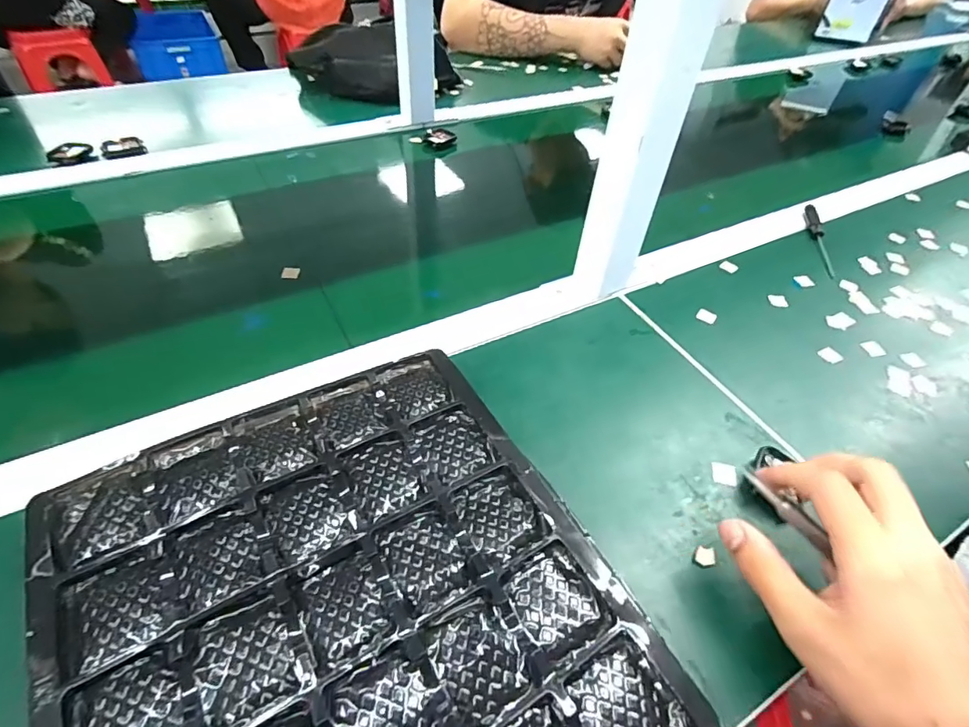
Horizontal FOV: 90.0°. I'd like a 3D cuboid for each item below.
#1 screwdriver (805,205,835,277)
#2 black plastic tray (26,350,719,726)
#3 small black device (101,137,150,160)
[{"bbox_3d":[0.385,-0.142,0.558,0.013,0.009,0.125,8,57,3],"label":"screwdriver"},{"bbox_3d":[-0.074,0.127,0.254,0.257,0.031,0.284,-24,53,-24],"label":"black plastic tray"},{"bbox_3d":[-0.463,-0.276,0.623,0.049,0.018,0.034,-22,52,-22],"label":"small black device"}]

